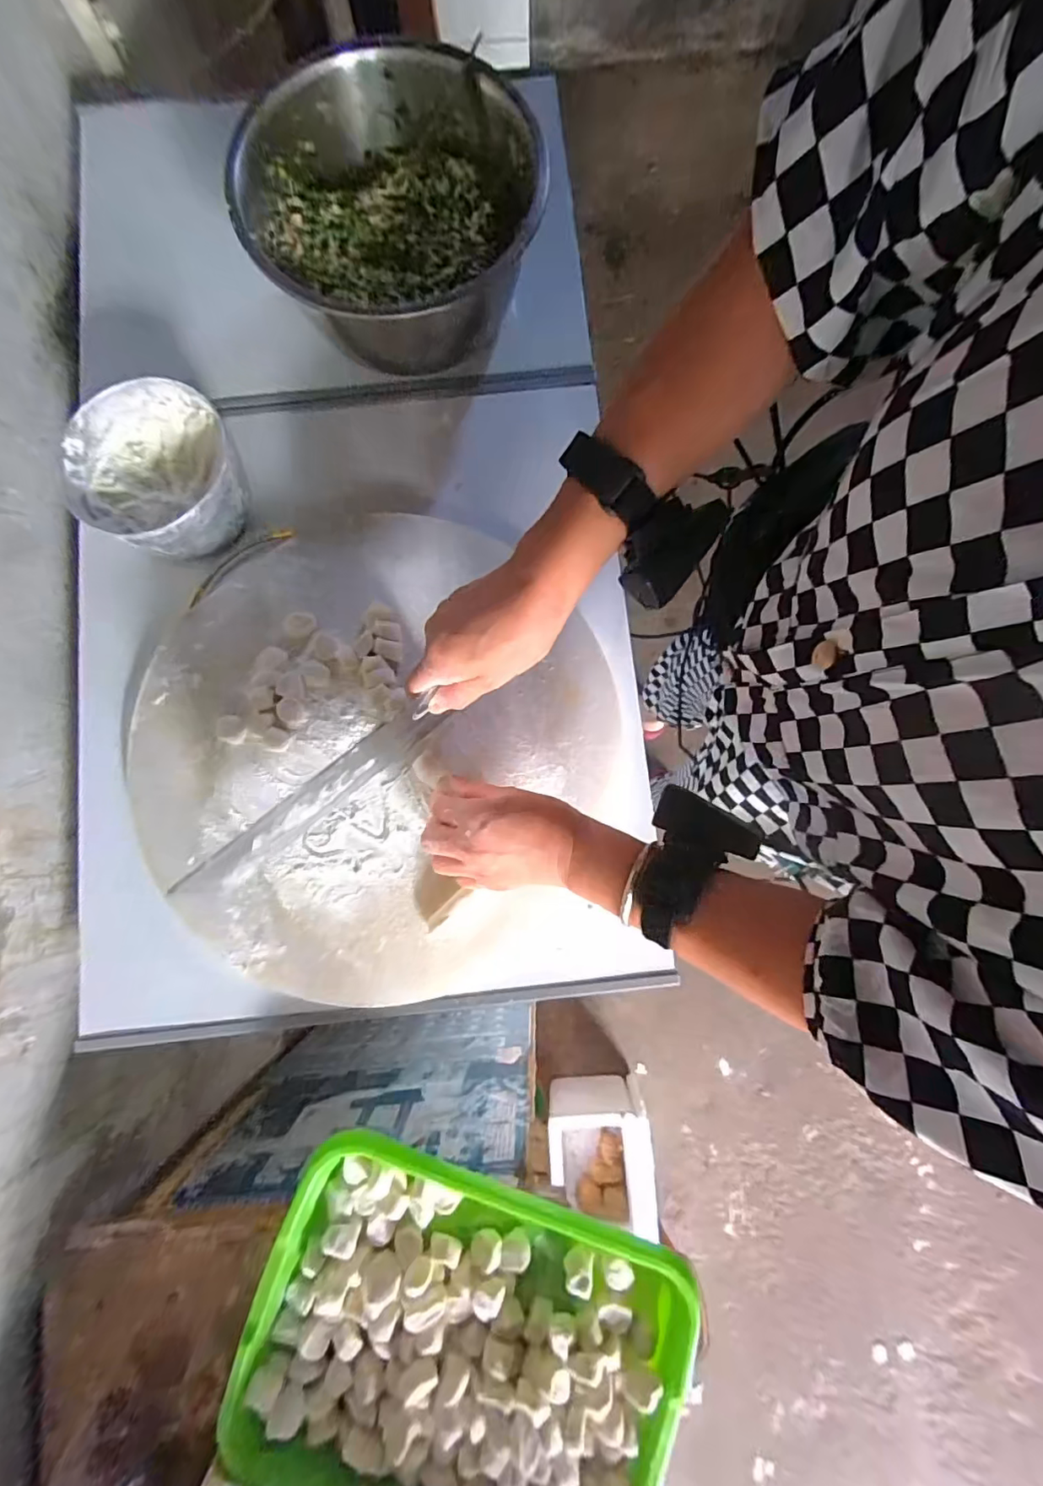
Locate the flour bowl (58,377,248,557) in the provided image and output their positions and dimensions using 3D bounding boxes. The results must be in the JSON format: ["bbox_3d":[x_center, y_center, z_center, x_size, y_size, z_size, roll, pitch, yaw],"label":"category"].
[{"bbox_3d":[-0.330,-0.243,0.488,0.143,0.067,0.141,0,81,1],"label":"flour bowl"}]

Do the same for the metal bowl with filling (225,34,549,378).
[{"bbox_3d":[-0.115,-0.484,0.507,0.246,0.124,0.264,0,81,1],"label":"metal bowl with filling"}]

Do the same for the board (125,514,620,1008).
[{"bbox_3d":[-0.136,-0.001,0.482,0.411,0.040,0.414,0,80,0],"label":"board"}]

